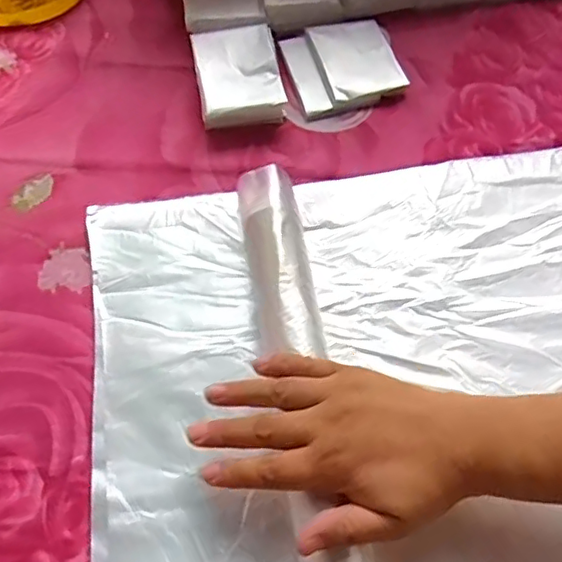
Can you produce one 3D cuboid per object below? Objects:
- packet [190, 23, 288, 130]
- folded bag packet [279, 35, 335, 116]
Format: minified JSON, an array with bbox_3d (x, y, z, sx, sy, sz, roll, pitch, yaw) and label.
[{"bbox_3d":[-0.034,-0.164,0.483,0.065,0.033,0.085,-9,63,-4],"label":"packet"},{"bbox_3d":[0.021,-0.171,0.488,0.024,0.012,0.081,-14,64,-6],"label":"folded bag packet"}]

